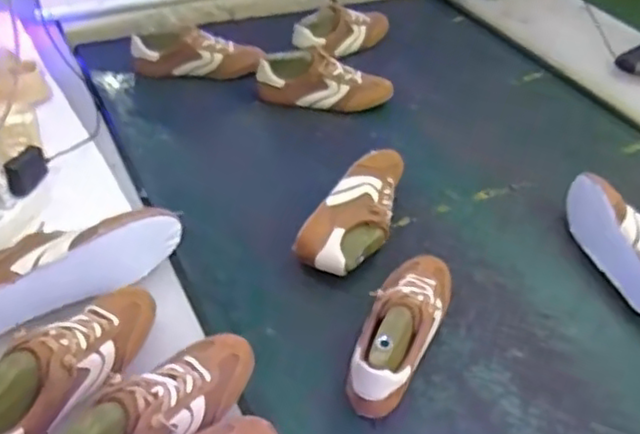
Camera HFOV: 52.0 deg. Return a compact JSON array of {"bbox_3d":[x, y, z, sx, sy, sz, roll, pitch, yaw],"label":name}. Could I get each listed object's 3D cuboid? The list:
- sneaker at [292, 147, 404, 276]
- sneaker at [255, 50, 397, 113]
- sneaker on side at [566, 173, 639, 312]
[{"bbox_3d":[0.061,-0.007,0.899,0.088,0.078,0.230,24,46,21],"label":"sneaker"},{"bbox_3d":[0.011,-0.237,1.149,0.236,0.079,0.079,3,42,0],"label":"sneaker"},{"bbox_3d":[0.421,0.032,0.888,0.092,0.076,0.233,-6,43,-10],"label":"sneaker on side"}]

